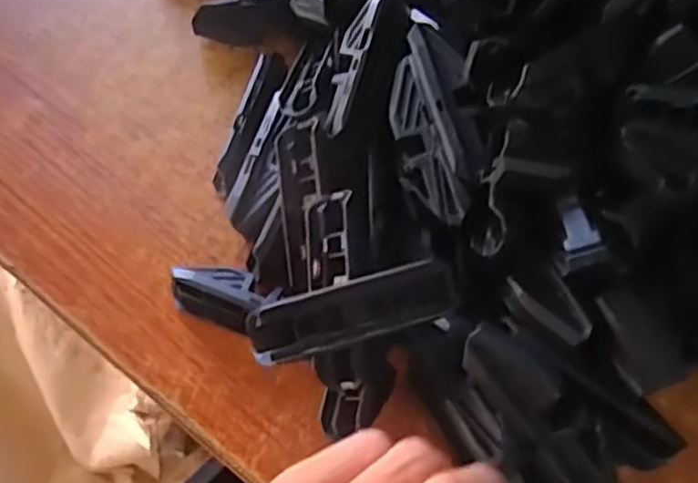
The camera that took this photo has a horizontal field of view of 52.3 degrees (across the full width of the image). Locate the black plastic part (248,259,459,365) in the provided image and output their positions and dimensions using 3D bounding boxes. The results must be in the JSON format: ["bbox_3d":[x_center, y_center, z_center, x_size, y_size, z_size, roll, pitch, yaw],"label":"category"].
[{"bbox_3d":[0.002,0.025,0.254,0.075,0.008,0.021,-16,67,-6],"label":"black plastic part"}]

